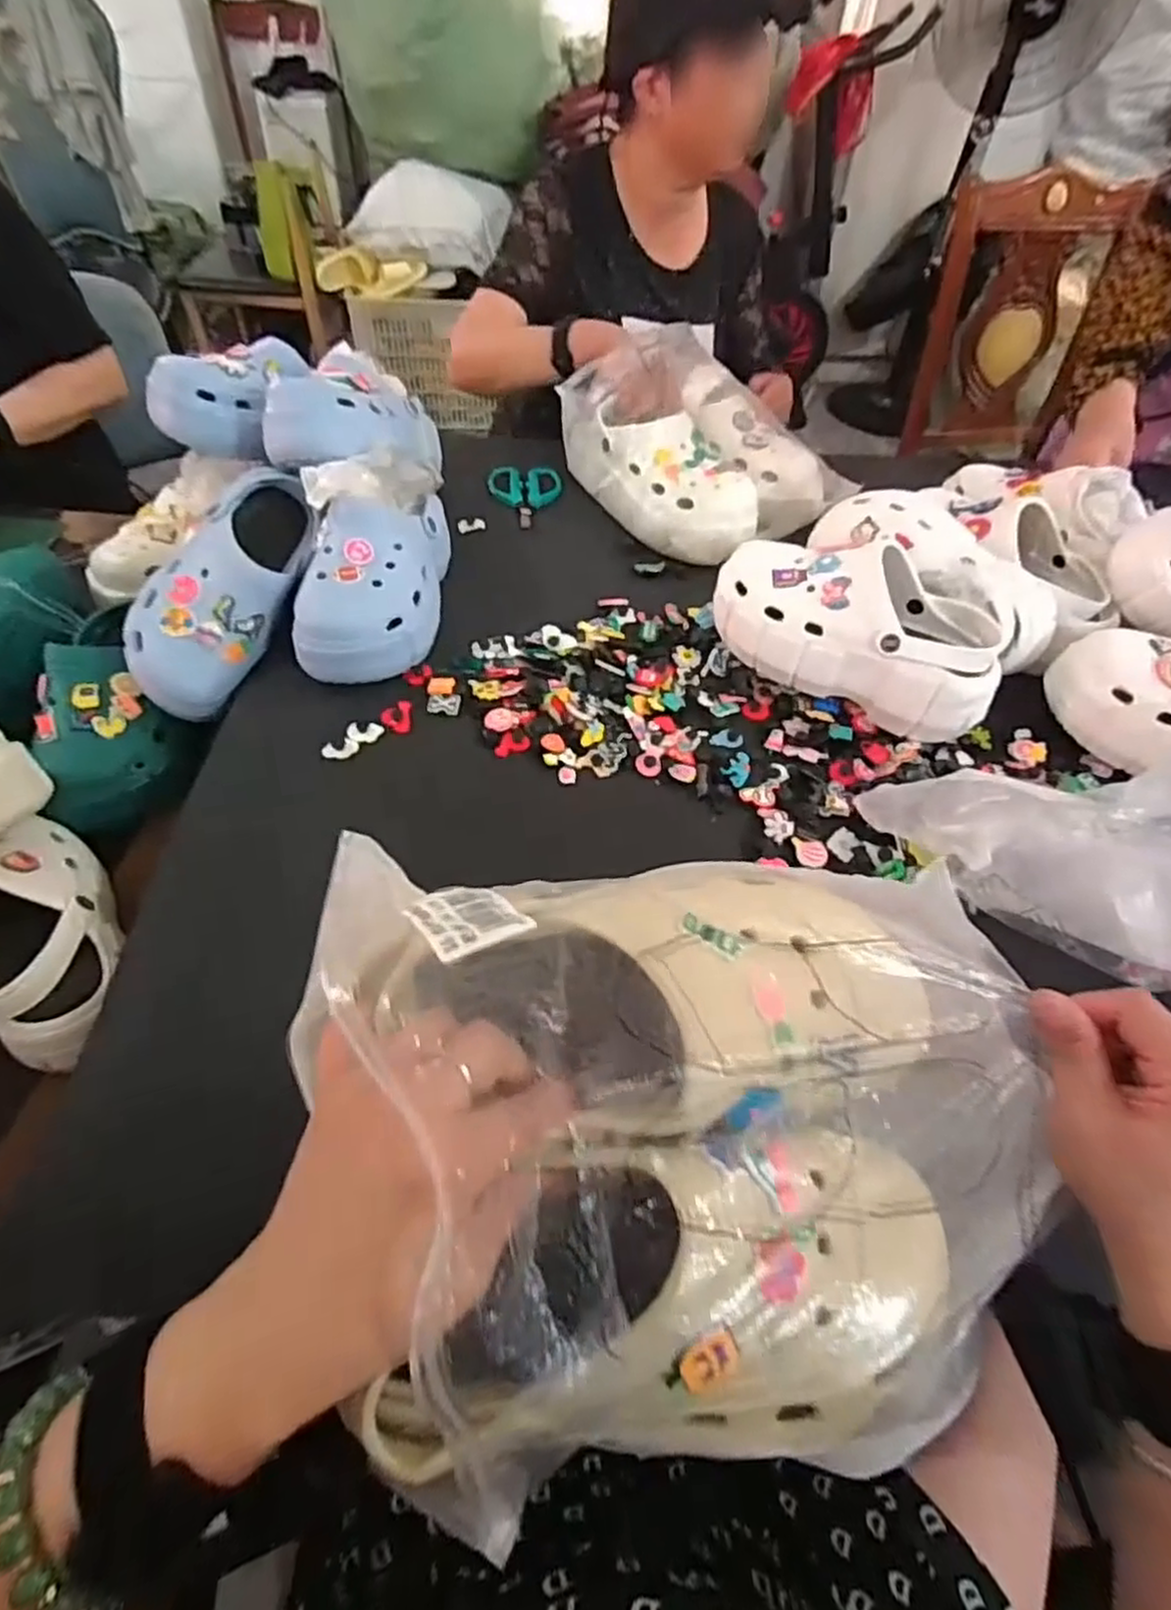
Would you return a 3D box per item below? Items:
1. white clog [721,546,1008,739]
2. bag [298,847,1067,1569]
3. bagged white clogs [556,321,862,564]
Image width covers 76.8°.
[{"bbox_3d":[0.242,-0.156,0.670,0.248,0.115,0.134,16,52,9],"label":"white clog"},{"bbox_3d":[0.035,0.141,0.301,0.277,0.111,0.265,3,70,-24],"label":"bag"},{"bbox_3d":[0.134,-0.434,0.870,0.260,0.137,0.270,-35,61,-28],"label":"bagged white clogs"}]

